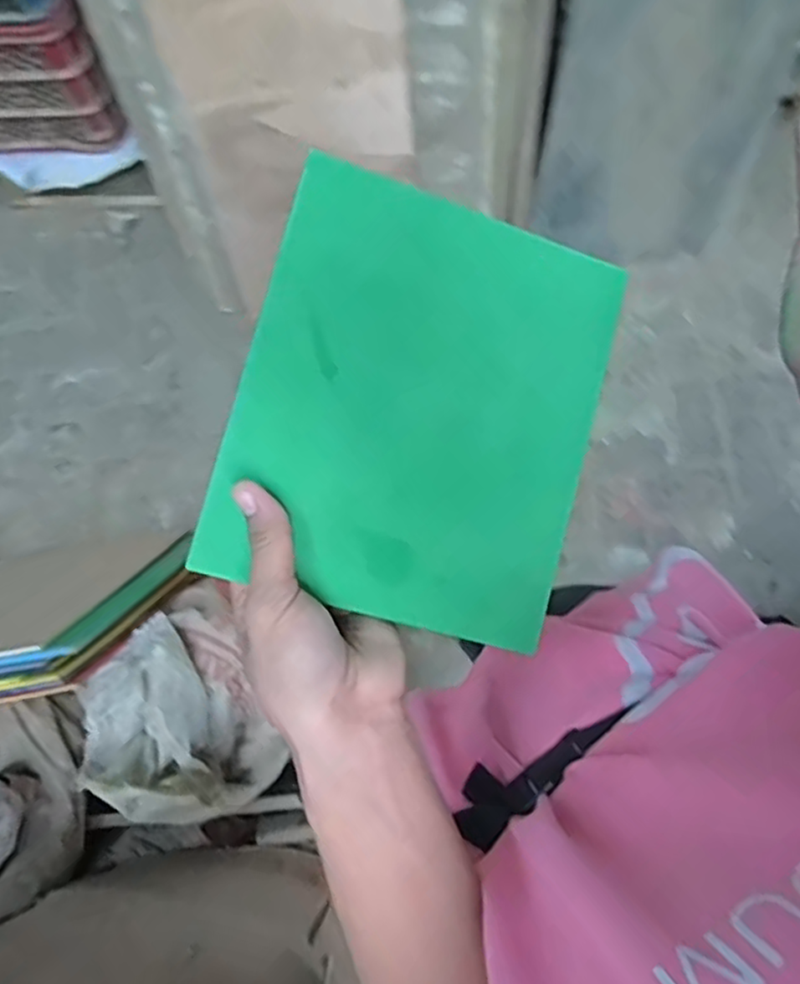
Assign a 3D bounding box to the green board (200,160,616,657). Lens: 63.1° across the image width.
[{"bbox_3d":[0.012,-0.041,0.311,0.166,0.008,0.198,16,86,-12],"label":"green board"}]

